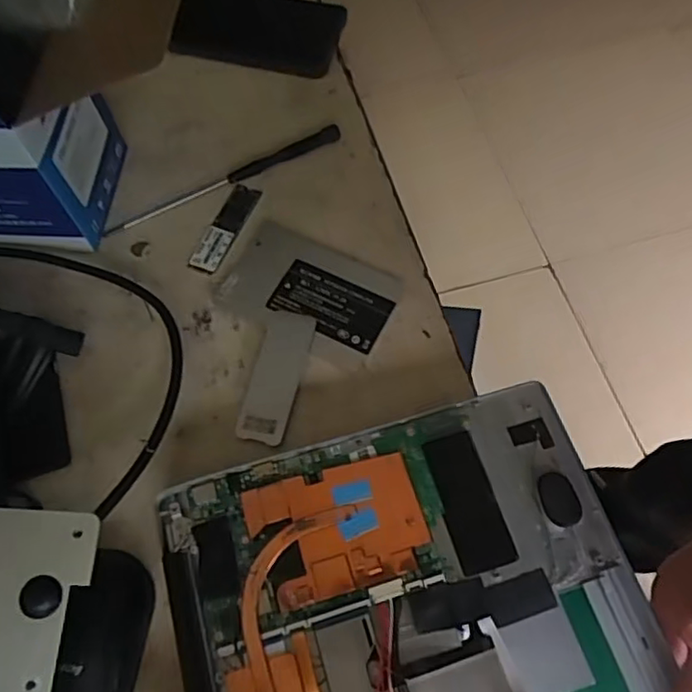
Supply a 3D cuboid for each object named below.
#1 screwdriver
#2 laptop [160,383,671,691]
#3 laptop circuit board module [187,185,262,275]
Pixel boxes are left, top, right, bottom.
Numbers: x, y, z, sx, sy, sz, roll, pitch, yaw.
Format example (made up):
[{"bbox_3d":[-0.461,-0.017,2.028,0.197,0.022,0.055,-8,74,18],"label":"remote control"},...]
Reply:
[{"bbox_3d":[-0.089,-0.125,0.475,0.188,0.008,0.014,-27,66,-11],"label":"screwdriver"},{"bbox_3d":[0.053,0.193,0.292,0.228,0.017,0.332,-16,64,-6],"label":"laptop"},{"bbox_3d":[-0.087,-0.085,0.461,0.022,0.005,0.078,20,66,12],"label":"laptop circuit board module"}]

